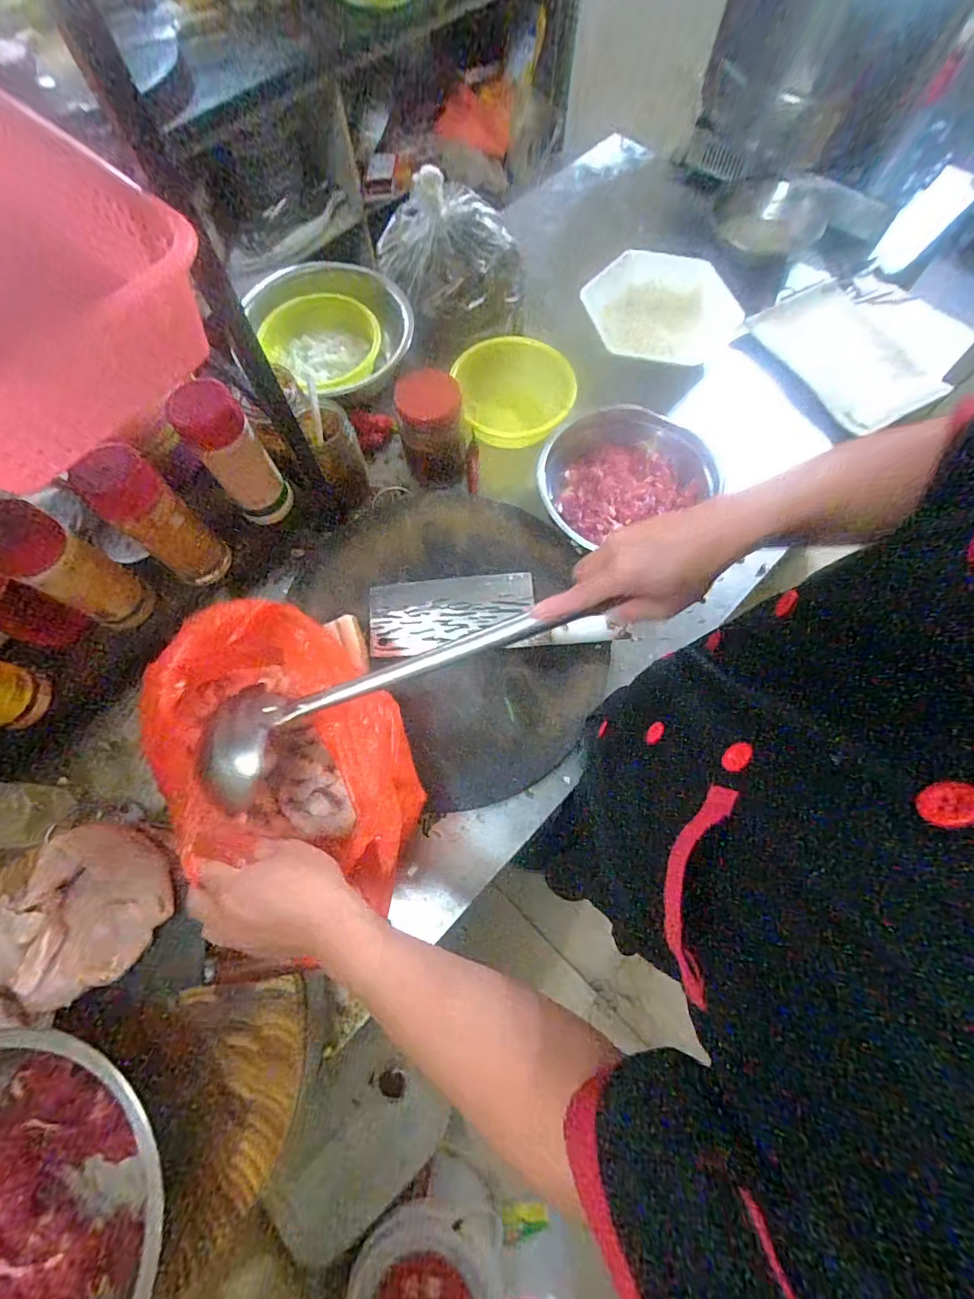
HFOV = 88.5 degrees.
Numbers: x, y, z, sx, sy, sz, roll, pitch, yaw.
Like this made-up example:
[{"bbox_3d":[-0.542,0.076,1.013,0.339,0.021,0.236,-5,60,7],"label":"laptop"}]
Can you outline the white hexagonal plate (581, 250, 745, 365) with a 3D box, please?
[{"bbox_3d":[0.283,-0.548,0.803,0.253,0.032,0.145,6,110,-8],"label":"white hexagonal plate"}]

